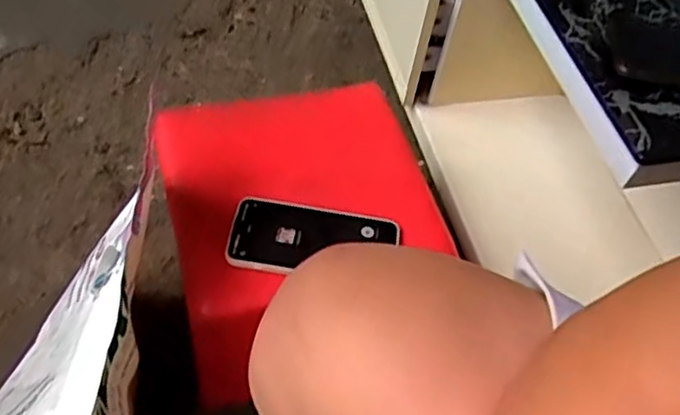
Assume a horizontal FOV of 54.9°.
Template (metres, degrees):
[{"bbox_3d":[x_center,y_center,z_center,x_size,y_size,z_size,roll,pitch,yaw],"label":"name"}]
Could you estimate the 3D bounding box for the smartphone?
[{"bbox_3d":[-0.025,0.034,0.648,0.164,0.012,0.083,9,51,-3],"label":"smartphone"}]

